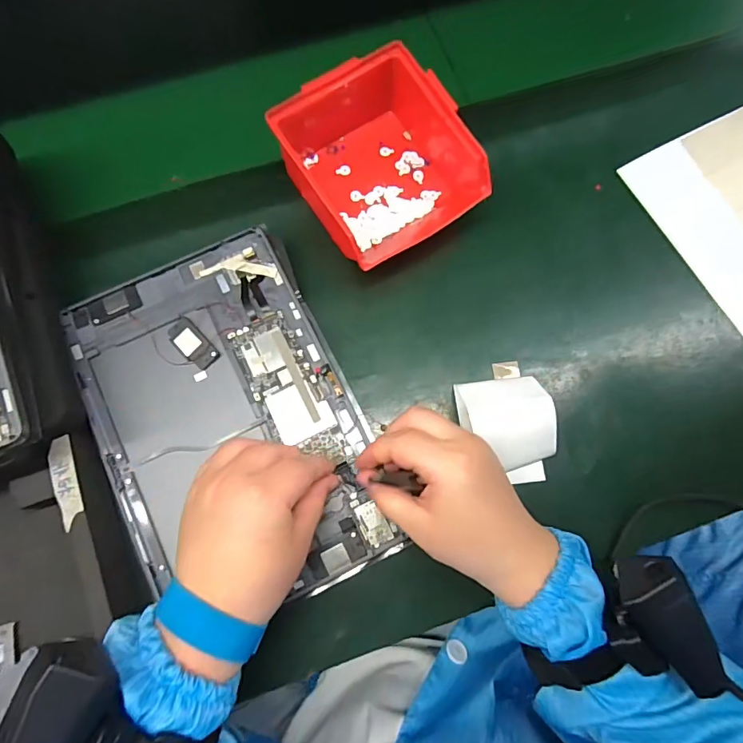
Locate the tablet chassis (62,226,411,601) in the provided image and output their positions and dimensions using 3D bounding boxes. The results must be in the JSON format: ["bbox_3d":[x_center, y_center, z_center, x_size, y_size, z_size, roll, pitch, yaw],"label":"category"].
[{"bbox_3d":[-0.101,0.033,0.328,0.168,0.014,0.255,-26,81,-5],"label":"tablet chassis"}]

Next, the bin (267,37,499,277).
[{"bbox_3d":[0.006,-0.168,0.366,0.137,0.073,0.144,-29,75,-10],"label":"bin"}]

